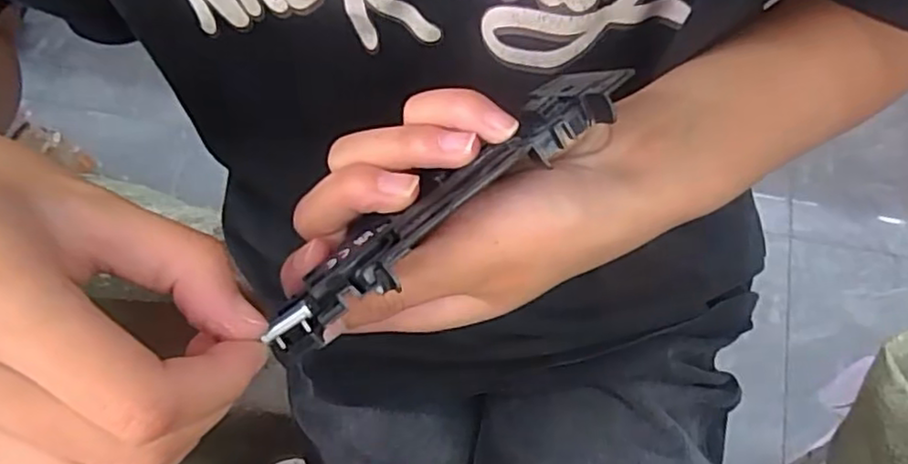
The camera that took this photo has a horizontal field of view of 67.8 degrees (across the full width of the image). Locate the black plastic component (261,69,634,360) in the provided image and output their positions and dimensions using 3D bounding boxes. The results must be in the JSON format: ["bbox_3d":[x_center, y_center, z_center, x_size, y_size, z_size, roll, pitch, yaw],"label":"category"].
[{"bbox_3d":[-0.003,-0.010,0.192,0.120,0.013,0.024,-38,63,-8],"label":"black plastic component"}]

